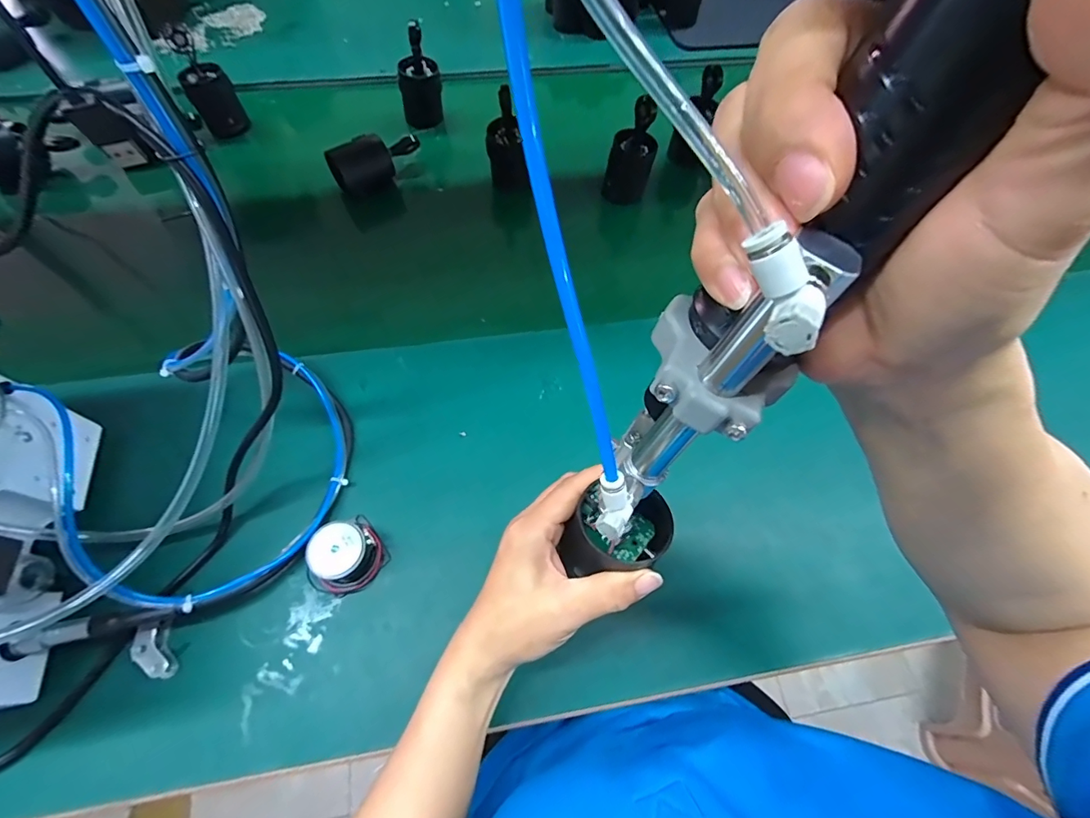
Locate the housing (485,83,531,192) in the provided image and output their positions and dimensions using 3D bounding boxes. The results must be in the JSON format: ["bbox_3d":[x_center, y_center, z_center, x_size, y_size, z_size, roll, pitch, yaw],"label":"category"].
[{"bbox_3d":[-0.046,-0.327,0.576,0.052,0.129,0.045,-1,62,-2],"label":"housing"}]

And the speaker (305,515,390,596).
[{"bbox_3d":[-0.161,0.118,0.369,0.056,0.038,0.048,-37,69,-19],"label":"speaker"}]

